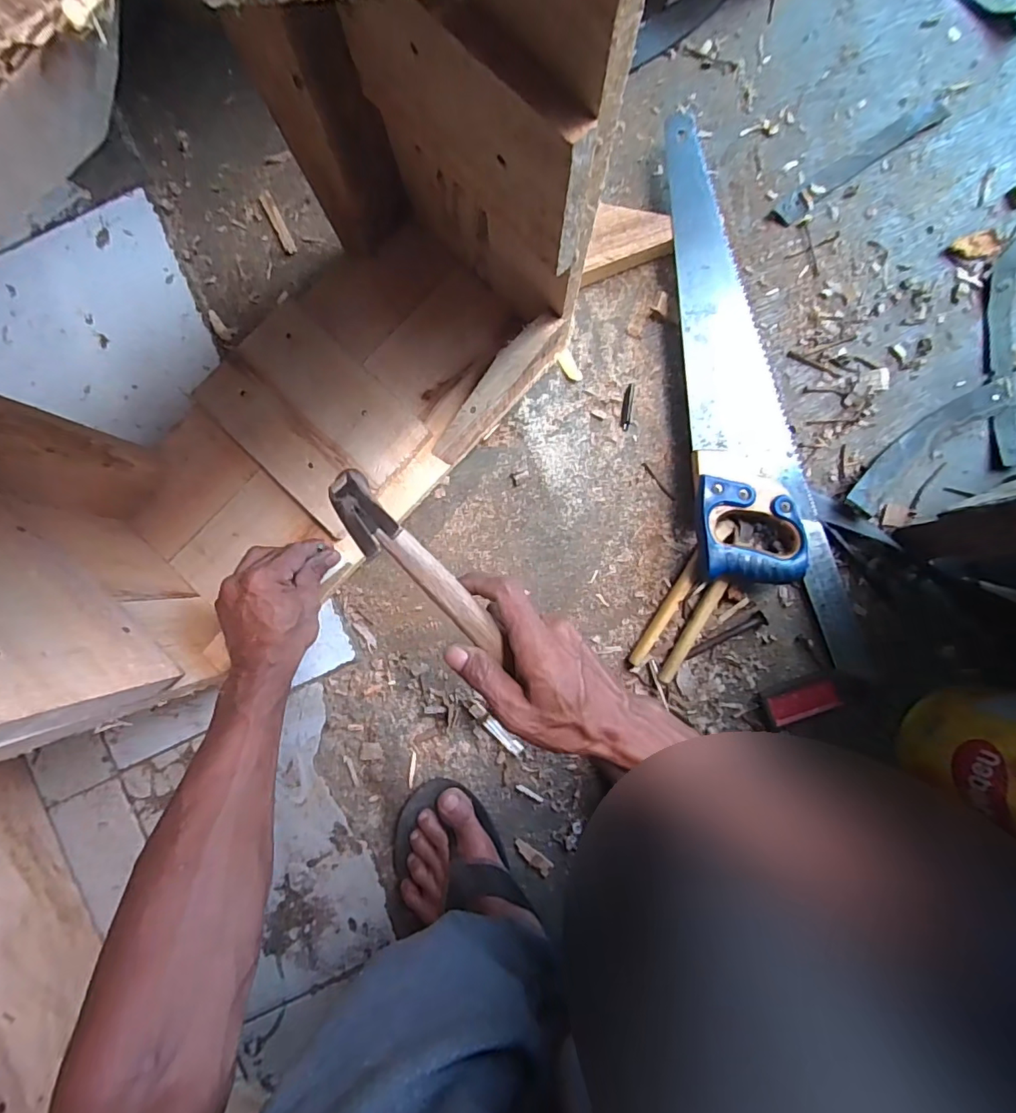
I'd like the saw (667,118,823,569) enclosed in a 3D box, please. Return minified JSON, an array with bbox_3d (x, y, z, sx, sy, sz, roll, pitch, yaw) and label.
[{"bbox_3d":[0.239,-0.215,0.538,0.122,0.044,0.485,-6,89,3],"label":"saw"}]

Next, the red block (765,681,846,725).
[{"bbox_3d":[0.312,0.154,0.538,0.068,0.012,0.028,-26,86,16],"label":"red block"}]

